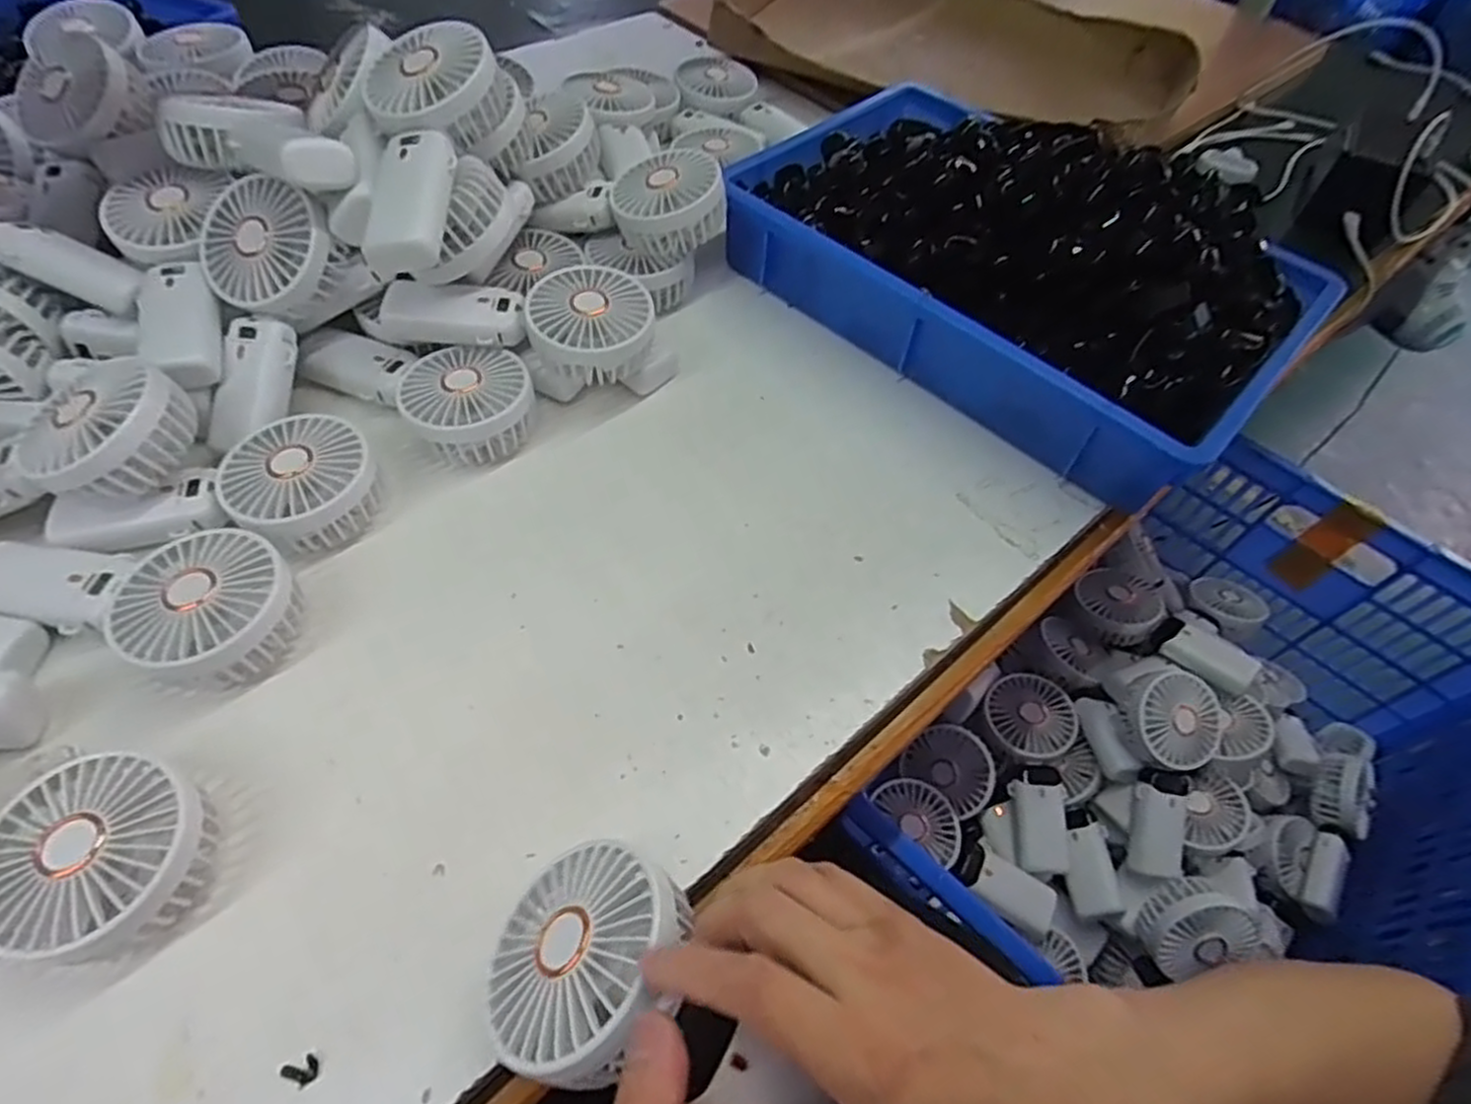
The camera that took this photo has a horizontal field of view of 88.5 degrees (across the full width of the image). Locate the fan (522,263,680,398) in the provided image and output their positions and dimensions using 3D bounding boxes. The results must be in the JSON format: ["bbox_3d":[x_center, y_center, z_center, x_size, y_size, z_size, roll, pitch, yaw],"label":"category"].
[{"bbox_3d":[-0.095,-0.149,0.547,0.101,0.078,0.085,-5,56,-8],"label":"fan"}]

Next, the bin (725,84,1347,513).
[{"bbox_3d":[0.223,-0.245,0.611,0.424,0.121,0.291,39,61,20],"label":"bin"}]

